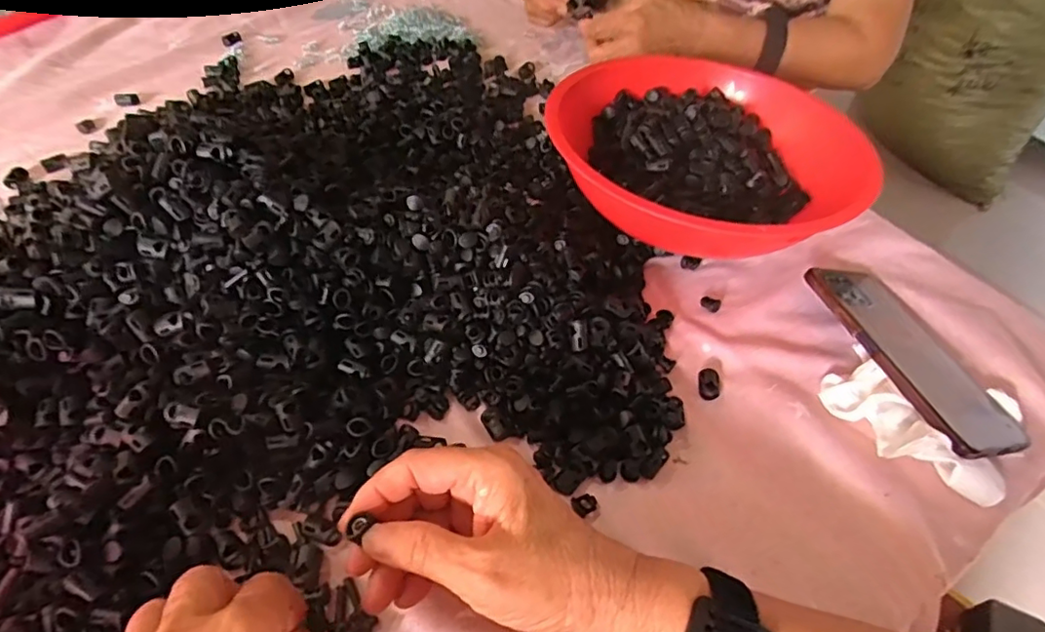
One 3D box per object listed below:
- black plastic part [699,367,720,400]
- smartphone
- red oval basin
[{"bbox_3d":[0.128,0.046,0.397,0.015,0.007,0.023,7,50,0],"label":"black plastic part"},{"bbox_3d":[0.277,0.022,0.415,0.083,0.012,0.169,3,46,-24],"label":"smartphone"},{"bbox_3d":[0.143,-0.125,0.486,0.247,0.083,0.226,5,50,2],"label":"red oval basin"}]

